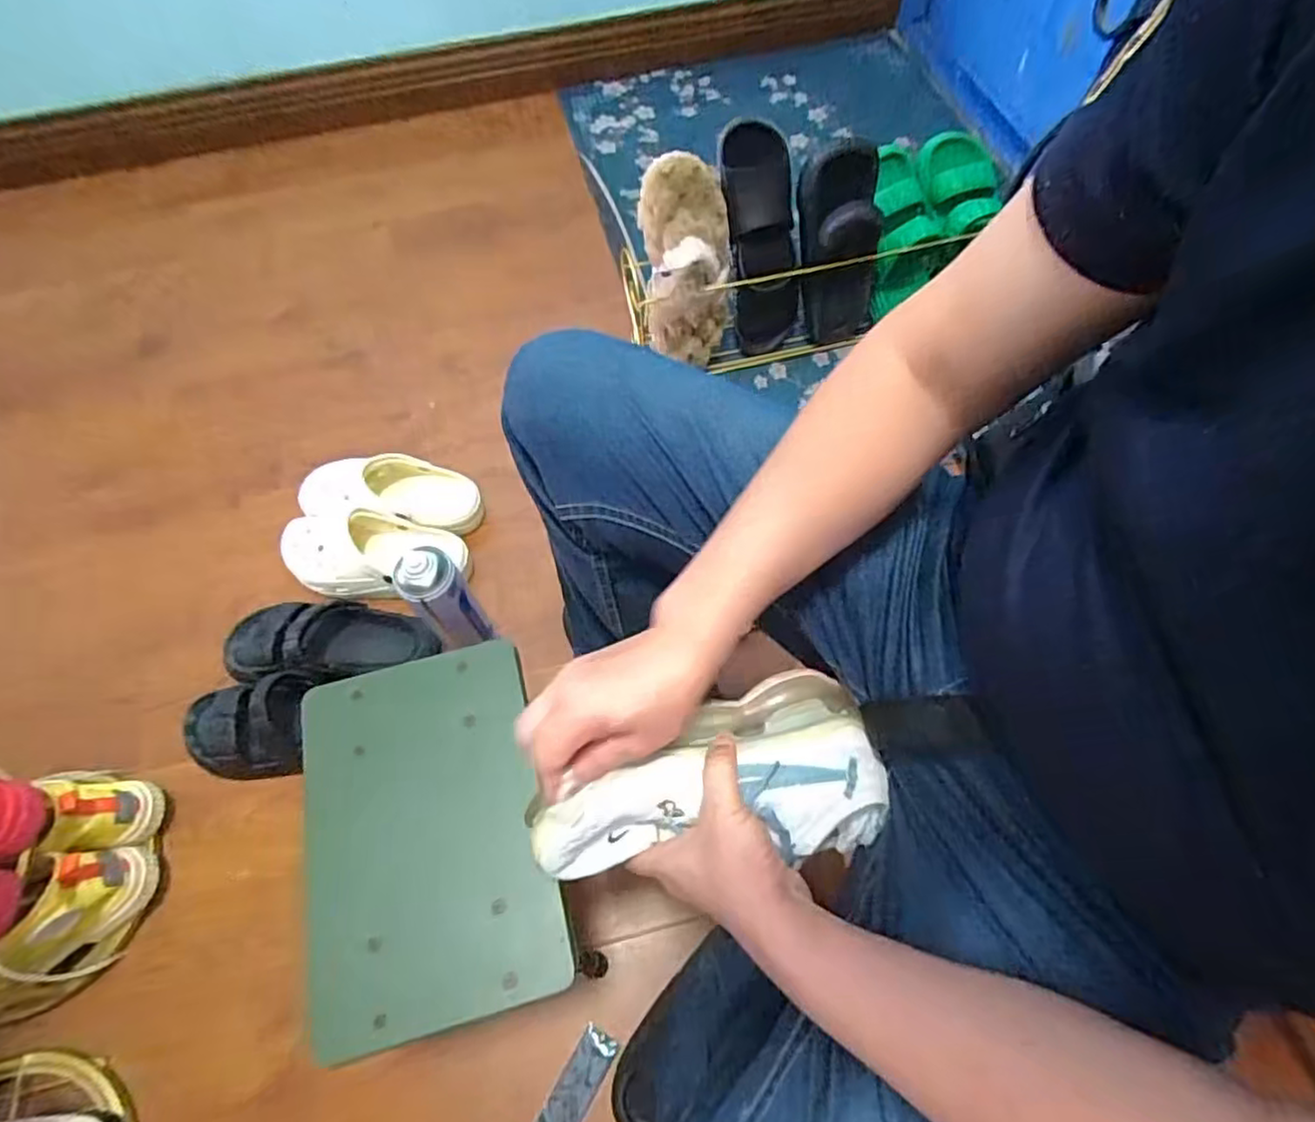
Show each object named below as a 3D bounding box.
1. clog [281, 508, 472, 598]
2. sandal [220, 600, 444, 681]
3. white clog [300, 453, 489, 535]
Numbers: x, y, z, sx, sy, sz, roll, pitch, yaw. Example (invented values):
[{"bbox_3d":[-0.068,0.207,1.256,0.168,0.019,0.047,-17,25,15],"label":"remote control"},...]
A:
[{"bbox_3d":[-0.394,-0.005,0.941,0.241,0.083,0.103,4,63,4],"label":"clog"},{"bbox_3d":[-0.433,0.104,0.880,0.275,0.096,0.108,3,63,3],"label":"sandal"},{"bbox_3d":[-0.393,-0.092,0.989,0.255,0.090,0.105,0,63,2],"label":"white clog"}]

